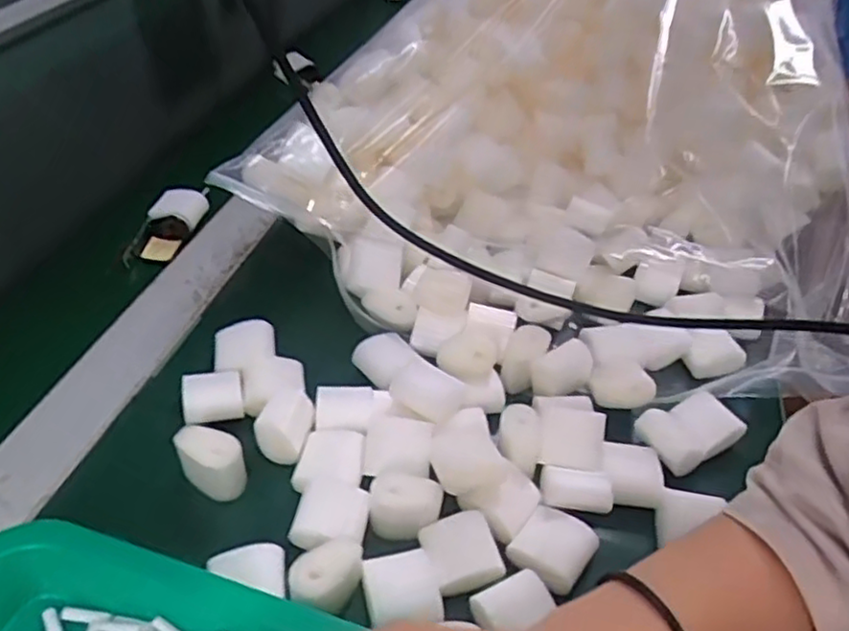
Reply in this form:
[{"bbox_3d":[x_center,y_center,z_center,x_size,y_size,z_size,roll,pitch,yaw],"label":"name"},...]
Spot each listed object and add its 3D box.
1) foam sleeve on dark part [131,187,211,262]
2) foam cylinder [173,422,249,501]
[{"bbox_3d":[-0.206,-0.079,0.558,0.037,0.021,0.082,8,43,3],"label":"foam sleeve on dark part"},{"bbox_3d":[-0.115,0.078,0.369,0.035,0.030,0.023,26,47,21],"label":"foam cylinder"}]

